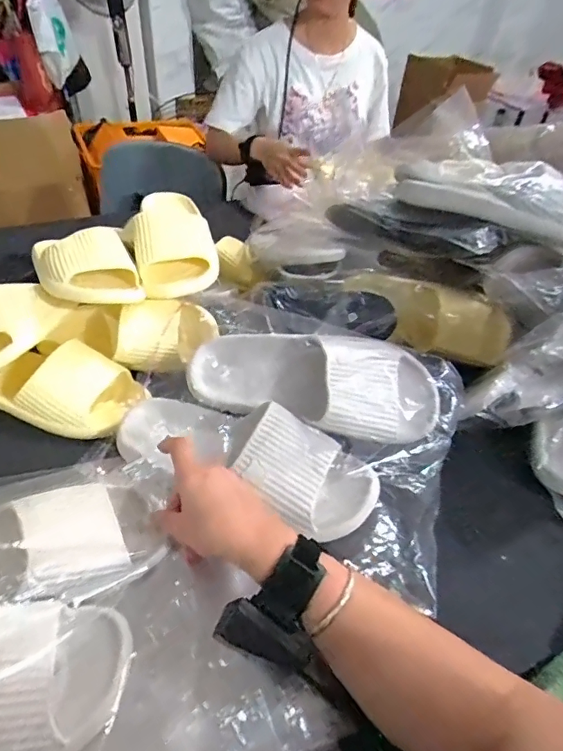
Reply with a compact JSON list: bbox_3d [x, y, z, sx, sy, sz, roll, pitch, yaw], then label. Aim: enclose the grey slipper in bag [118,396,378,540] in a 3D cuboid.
[{"bbox_3d":[-0.041,0.078,0.488,0.286,0.064,0.092,18,44,13],"label":"grey slipper in bag"}]

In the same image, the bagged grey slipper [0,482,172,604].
[{"bbox_3d":[-0.234,0.159,0.399,0.248,0.075,0.104,-16,46,-11],"label":"bagged grey slipper"}]

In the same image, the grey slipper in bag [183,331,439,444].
[{"bbox_3d":[0.032,0.010,0.511,0.278,0.109,0.080,6,2,4],"label":"grey slipper in bag"}]

